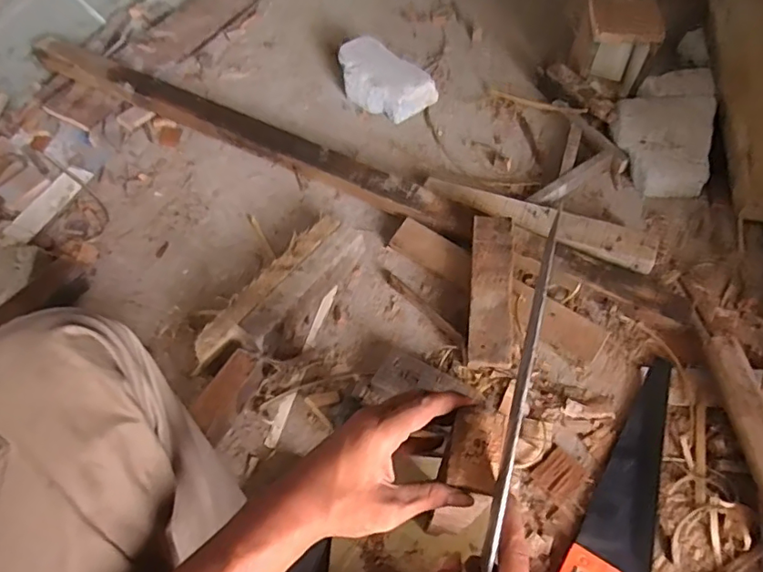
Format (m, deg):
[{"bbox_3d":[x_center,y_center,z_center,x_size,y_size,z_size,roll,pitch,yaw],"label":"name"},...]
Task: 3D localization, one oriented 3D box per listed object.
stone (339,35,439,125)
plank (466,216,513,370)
[{"bbox_3d":[-0.001,-0.423,1.109,0.209,0.073,0.117,36,67,20],"label":"stone"},{"bbox_3d":[0.166,0.003,0.814,0.062,0.017,0.242,2,70,10],"label":"plank"}]

